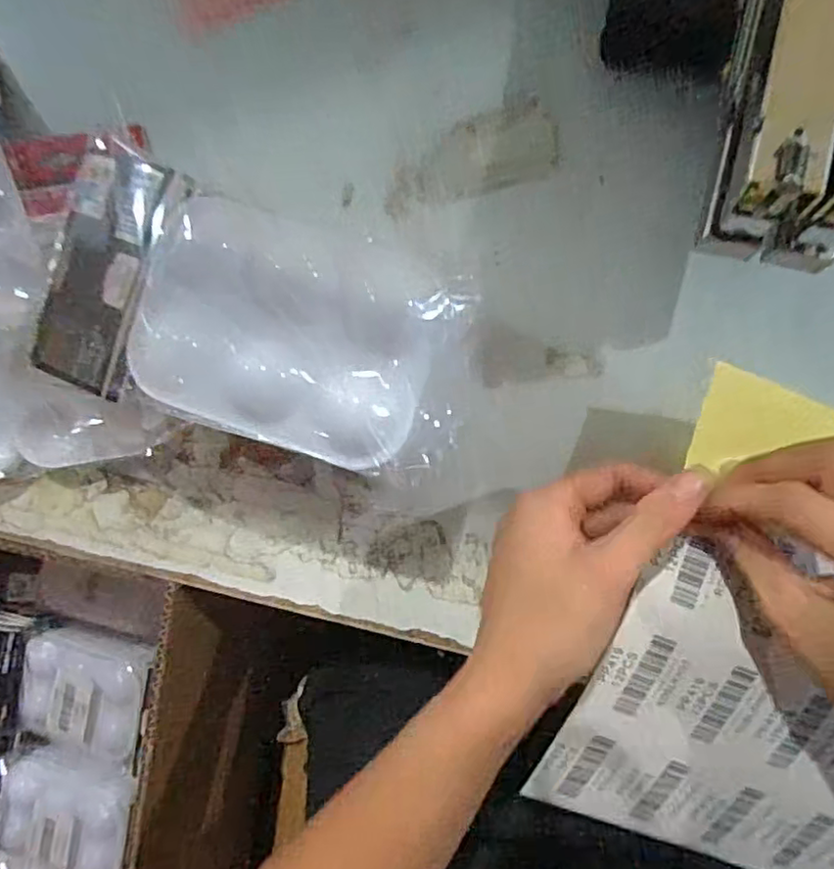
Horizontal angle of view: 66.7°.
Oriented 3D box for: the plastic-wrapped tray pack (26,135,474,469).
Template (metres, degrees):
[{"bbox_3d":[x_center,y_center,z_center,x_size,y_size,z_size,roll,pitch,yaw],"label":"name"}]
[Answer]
[{"bbox_3d":[-0.071,-0.046,0.262,0.186,0.018,0.096,24,91,9],"label":"plastic-wrapped tray pack"}]

